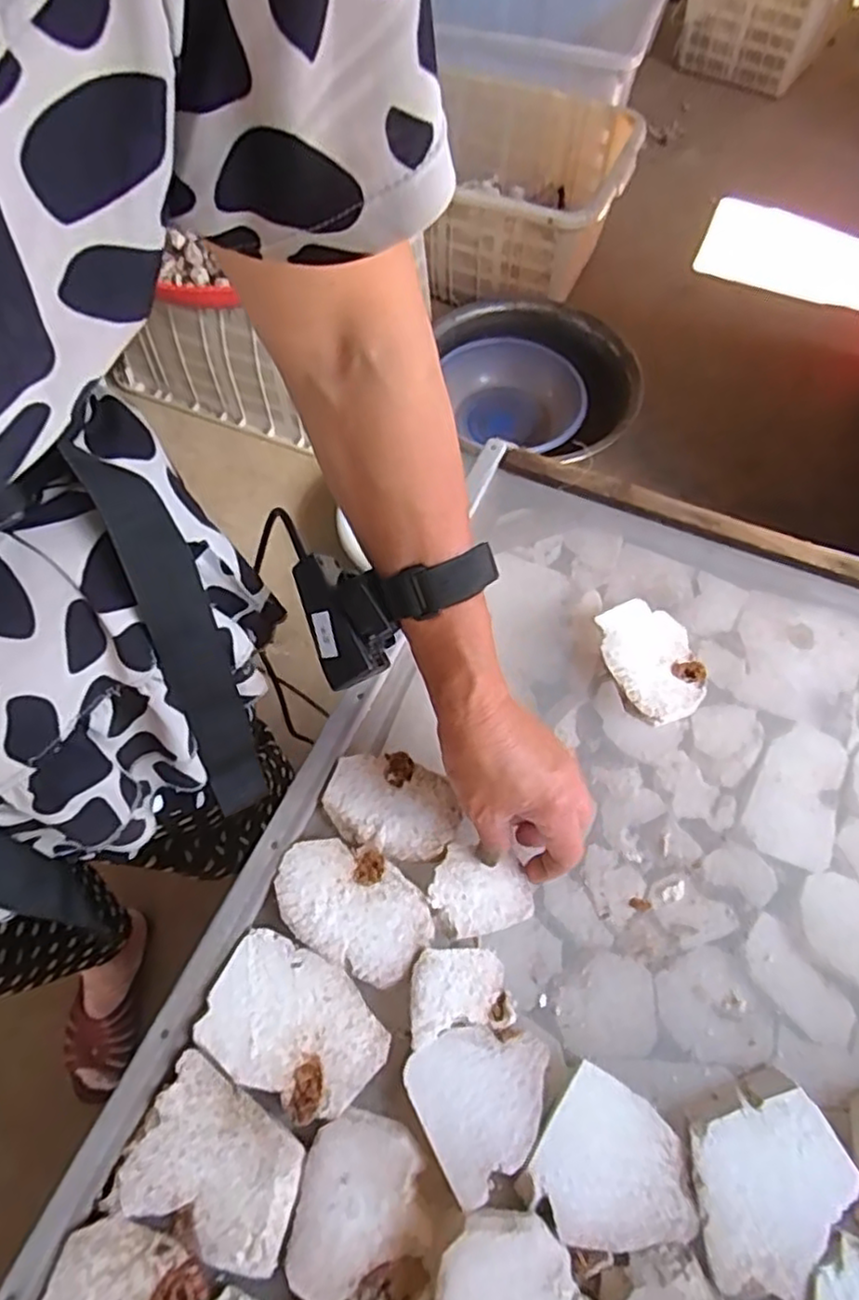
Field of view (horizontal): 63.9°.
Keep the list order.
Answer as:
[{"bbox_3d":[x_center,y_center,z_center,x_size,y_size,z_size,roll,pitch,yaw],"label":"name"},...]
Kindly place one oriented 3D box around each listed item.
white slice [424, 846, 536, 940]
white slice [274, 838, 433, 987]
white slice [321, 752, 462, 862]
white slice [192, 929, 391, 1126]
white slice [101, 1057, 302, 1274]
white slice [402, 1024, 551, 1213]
[{"bbox_3d":[0.029,0.143,0.416,0.057,0.009,0.053,-19,62,-11],"label":"white slice"},{"bbox_3d":[-0.047,0.151,0.408,0.095,0.004,0.064,38,67,19],"label":"white slice"},{"bbox_3d":[-0.024,0.098,0.443,0.084,0.005,0.061,13,61,7],"label":"white slice"},{"bbox_3d":[-0.074,0.204,0.374,0.097,0.006,0.069,24,63,13],"label":"white slice"},{"bbox_3d":[-0.106,0.257,0.344,0.086,0.004,0.068,22,63,12],"label":"white slice"},{"bbox_3d":[0.030,0.232,0.359,0.071,0.008,0.068,-26,64,-14],"label":"white slice"}]

